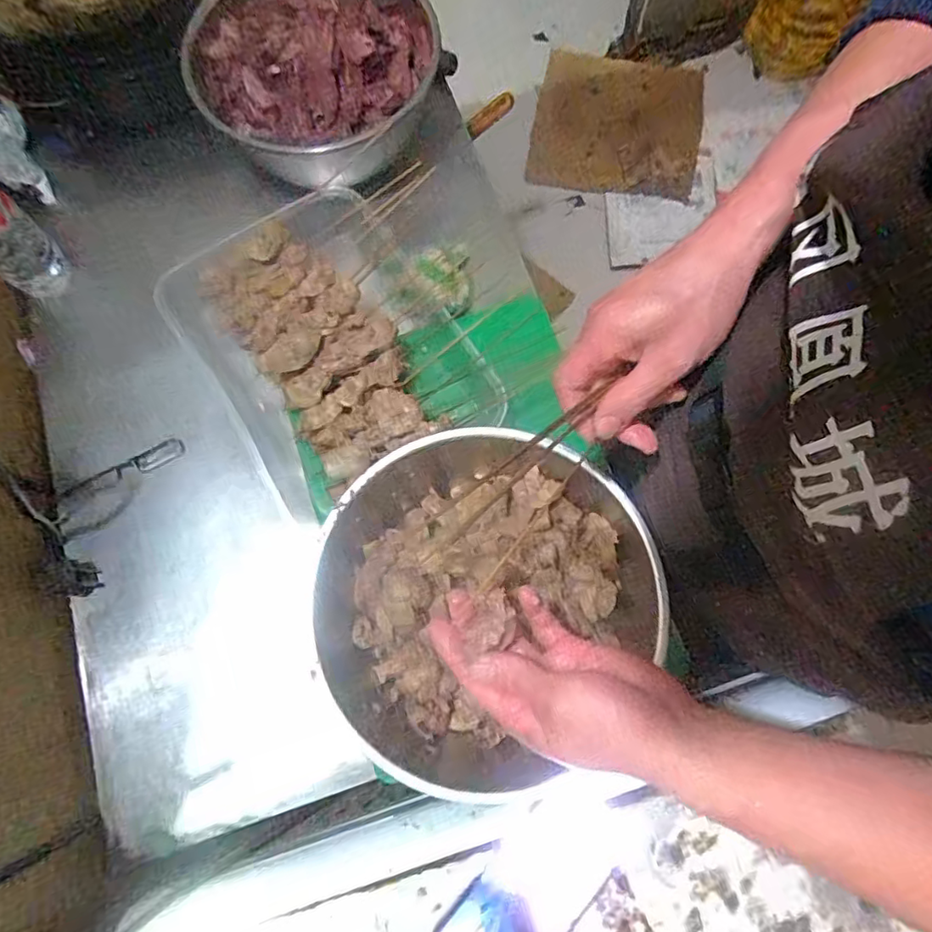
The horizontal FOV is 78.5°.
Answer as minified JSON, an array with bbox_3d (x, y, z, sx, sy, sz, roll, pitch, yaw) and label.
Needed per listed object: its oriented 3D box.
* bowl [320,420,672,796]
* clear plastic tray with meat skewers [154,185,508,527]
[{"bbox_3d":[0.018,0.131,0.523,0.307,0.097,0.312,0,76,1],"label":"bowl"},{"bbox_3d":[-0.157,-0.129,0.647,0.267,0.094,0.343,-32,76,-6],"label":"clear plastic tray with meat skewers"}]

